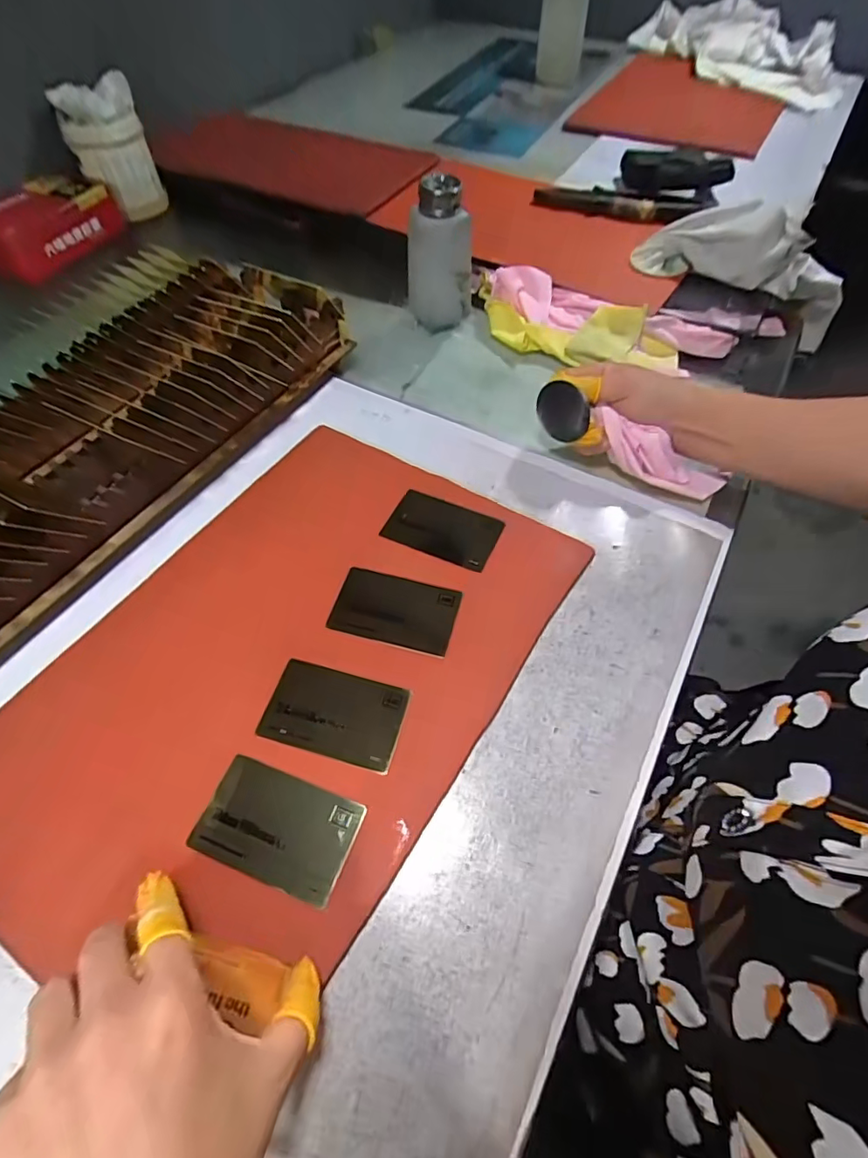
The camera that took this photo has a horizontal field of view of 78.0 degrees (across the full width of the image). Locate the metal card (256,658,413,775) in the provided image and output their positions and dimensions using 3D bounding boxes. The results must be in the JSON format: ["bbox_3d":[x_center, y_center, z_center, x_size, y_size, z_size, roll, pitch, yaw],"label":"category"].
[{"bbox_3d":[-0.061,0.082,0.331,0.085,0.004,0.053,13,57,10],"label":"metal card"}]

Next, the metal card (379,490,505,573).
[{"bbox_3d":[0.007,-0.038,0.412,0.083,0.006,0.052,23,62,13],"label":"metal card"}]

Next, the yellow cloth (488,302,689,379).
[{"bbox_3d":[0.142,-0.244,0.536,0.200,0.035,0.087,15,57,10],"label":"yellow cloth"}]

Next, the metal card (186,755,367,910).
[{"bbox_3d":[-0.086,0.136,0.296,0.084,0.004,0.052,17,58,12],"label":"metal card"}]

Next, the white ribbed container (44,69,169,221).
[{"bbox_3d":[-0.423,-0.563,0.709,0.097,0.127,0.082,-23,59,-14],"label":"white ribbed container"}]

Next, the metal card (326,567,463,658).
[{"bbox_3d":[-0.027,0.021,0.372,0.084,0.004,0.053,13,57,12],"label":"metal card"}]

